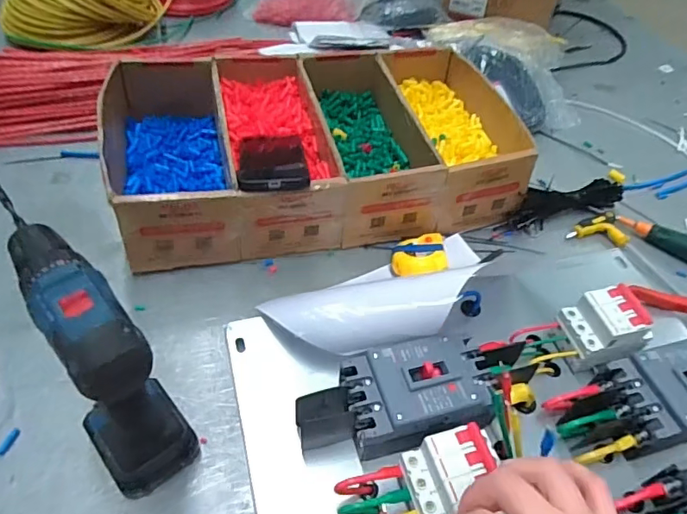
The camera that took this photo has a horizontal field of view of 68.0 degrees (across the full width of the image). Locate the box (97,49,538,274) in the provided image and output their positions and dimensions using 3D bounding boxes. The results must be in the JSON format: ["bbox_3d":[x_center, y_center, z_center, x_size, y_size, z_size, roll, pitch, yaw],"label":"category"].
[{"bbox_3d":[-0.037,-0.156,0.716,0.530,0.120,0.315,-7,47,-13],"label":"box"}]

